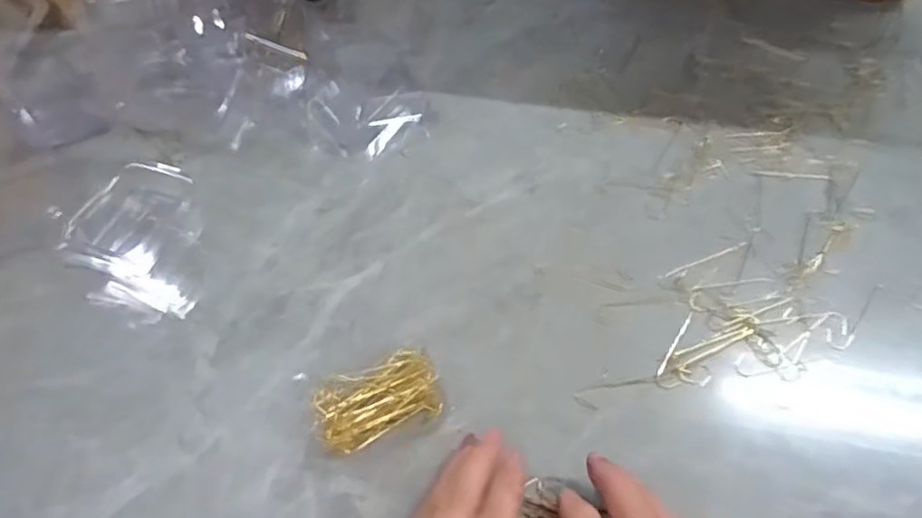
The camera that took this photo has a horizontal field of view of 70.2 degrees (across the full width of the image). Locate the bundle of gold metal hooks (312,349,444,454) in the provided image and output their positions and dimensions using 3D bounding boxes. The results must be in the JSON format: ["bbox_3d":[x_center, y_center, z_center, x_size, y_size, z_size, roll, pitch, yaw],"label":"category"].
[{"bbox_3d":[-0.047,0.084,0.380,0.069,0.020,0.042,-21,59,-11],"label":"bundle of gold metal hooks"}]

